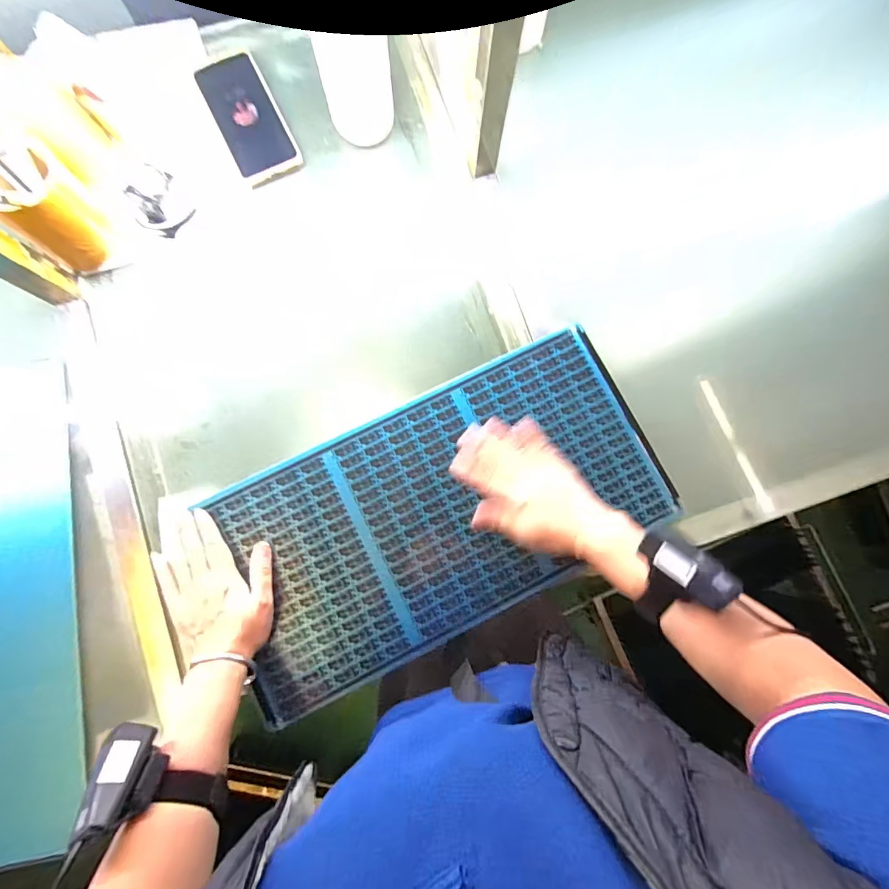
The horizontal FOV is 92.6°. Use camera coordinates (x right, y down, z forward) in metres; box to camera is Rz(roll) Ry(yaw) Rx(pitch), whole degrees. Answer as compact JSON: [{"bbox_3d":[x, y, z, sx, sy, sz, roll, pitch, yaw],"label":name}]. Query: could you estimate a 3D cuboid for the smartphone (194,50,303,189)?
[{"bbox_3d":[-0.236,-0.393,0.514,0.072,0.010,0.145,-27,93,-8],"label":"smartphone"}]

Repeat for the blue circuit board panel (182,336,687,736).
[{"bbox_3d":[-0.003,0.071,0.471,0.479,0.012,0.246,-27,83,-5],"label":"blue circuit board panel"}]

